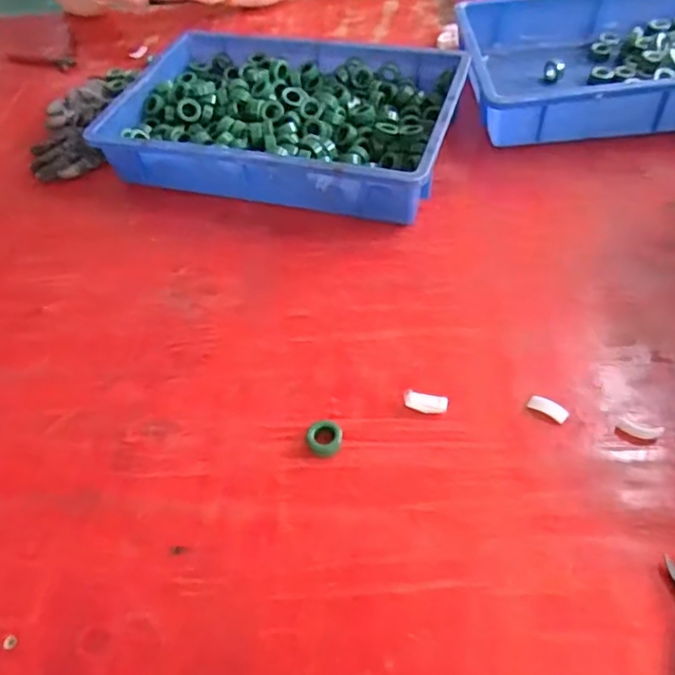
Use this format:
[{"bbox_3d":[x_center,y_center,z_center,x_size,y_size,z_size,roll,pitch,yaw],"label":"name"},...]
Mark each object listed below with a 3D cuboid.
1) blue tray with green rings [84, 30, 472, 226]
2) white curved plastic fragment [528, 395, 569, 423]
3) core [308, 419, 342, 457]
[{"bbox_3d":[-0.065,-0.290,0.820,0.439,0.091,0.294,11,52,15],"label":"blue tray with green rings"},{"bbox_3d":[0.187,0.063,0.533,0.034,0.004,0.015,28,58,26],"label":"white curved plastic fragment"},{"bbox_3d":[-0.011,0.089,0.529,0.030,0.012,0.031,-3,50,4],"label":"core"}]

